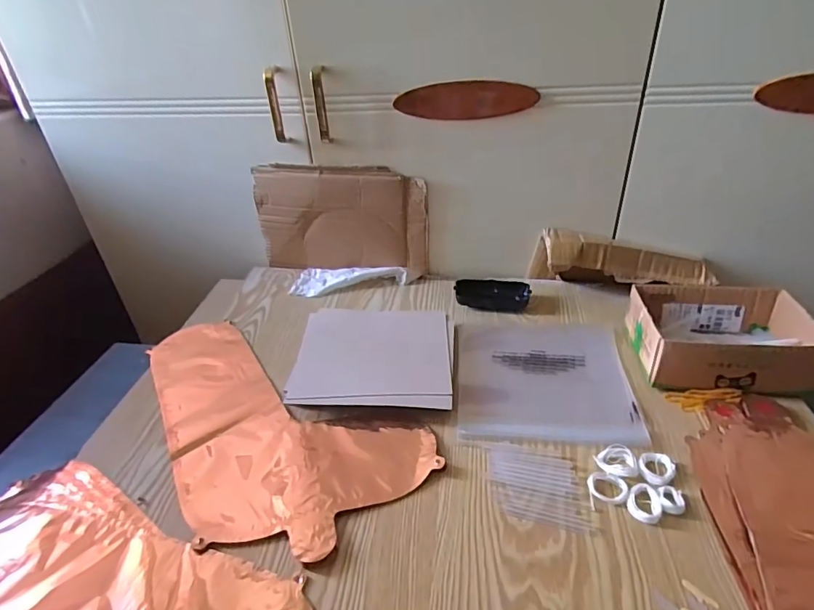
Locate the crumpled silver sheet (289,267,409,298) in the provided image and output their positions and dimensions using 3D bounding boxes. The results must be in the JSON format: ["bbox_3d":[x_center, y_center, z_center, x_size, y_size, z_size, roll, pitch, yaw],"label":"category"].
[{"bbox_3d":[-0.093,-0.043,0.777,0.183,0.023,0.072,1,34,5],"label":"crumpled silver sheet"}]

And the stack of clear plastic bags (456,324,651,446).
[{"bbox_3d":[0.165,0.085,0.595,0.202,0.008,0.208,1,34,5],"label":"stack of clear plastic bags"}]

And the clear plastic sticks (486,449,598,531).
[{"bbox_3d":[0.128,0.174,0.465,0.098,0.004,0.077,7,35,14],"label":"clear plastic sticks"}]

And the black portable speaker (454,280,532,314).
[{"bbox_3d":[0.128,-0.014,0.719,0.108,0.025,0.048,2,34,7],"label":"black portable speaker"}]

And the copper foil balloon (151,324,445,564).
[{"bbox_3d":[-0.180,0.124,0.557,0.213,0.007,0.402,-30,43,-34],"label":"copper foil balloon"}]

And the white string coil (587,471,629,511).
[{"bbox_3d":[0.190,0.174,0.452,0.034,0.010,0.036,-2,34,1],"label":"white string coil"}]

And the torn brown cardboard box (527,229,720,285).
[{"bbox_3d":[0.320,-0.063,0.724,0.250,0.083,0.066,2,34,6],"label":"torn brown cardboard box"}]

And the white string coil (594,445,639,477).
[{"bbox_3d":[0.208,0.154,0.475,0.034,0.008,0.037,-2,34,1],"label":"white string coil"}]

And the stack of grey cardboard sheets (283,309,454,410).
[{"bbox_3d":[-0.041,0.062,0.613,0.197,0.016,0.161,-1,43,8],"label":"stack of grey cardboard sheets"}]

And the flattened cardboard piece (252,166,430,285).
[{"bbox_3d":[-0.104,-0.132,0.769,0.273,0.175,0.020,5,35,10],"label":"flattened cardboard piece"}]

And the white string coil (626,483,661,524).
[{"bbox_3d":[0.216,0.180,0.437,0.027,0.010,0.033,3,35,8],"label":"white string coil"}]

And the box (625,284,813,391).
[{"bbox_3d":[0.373,0.040,0.580,0.183,0.069,0.137,3,35,7],"label":"box"}]

